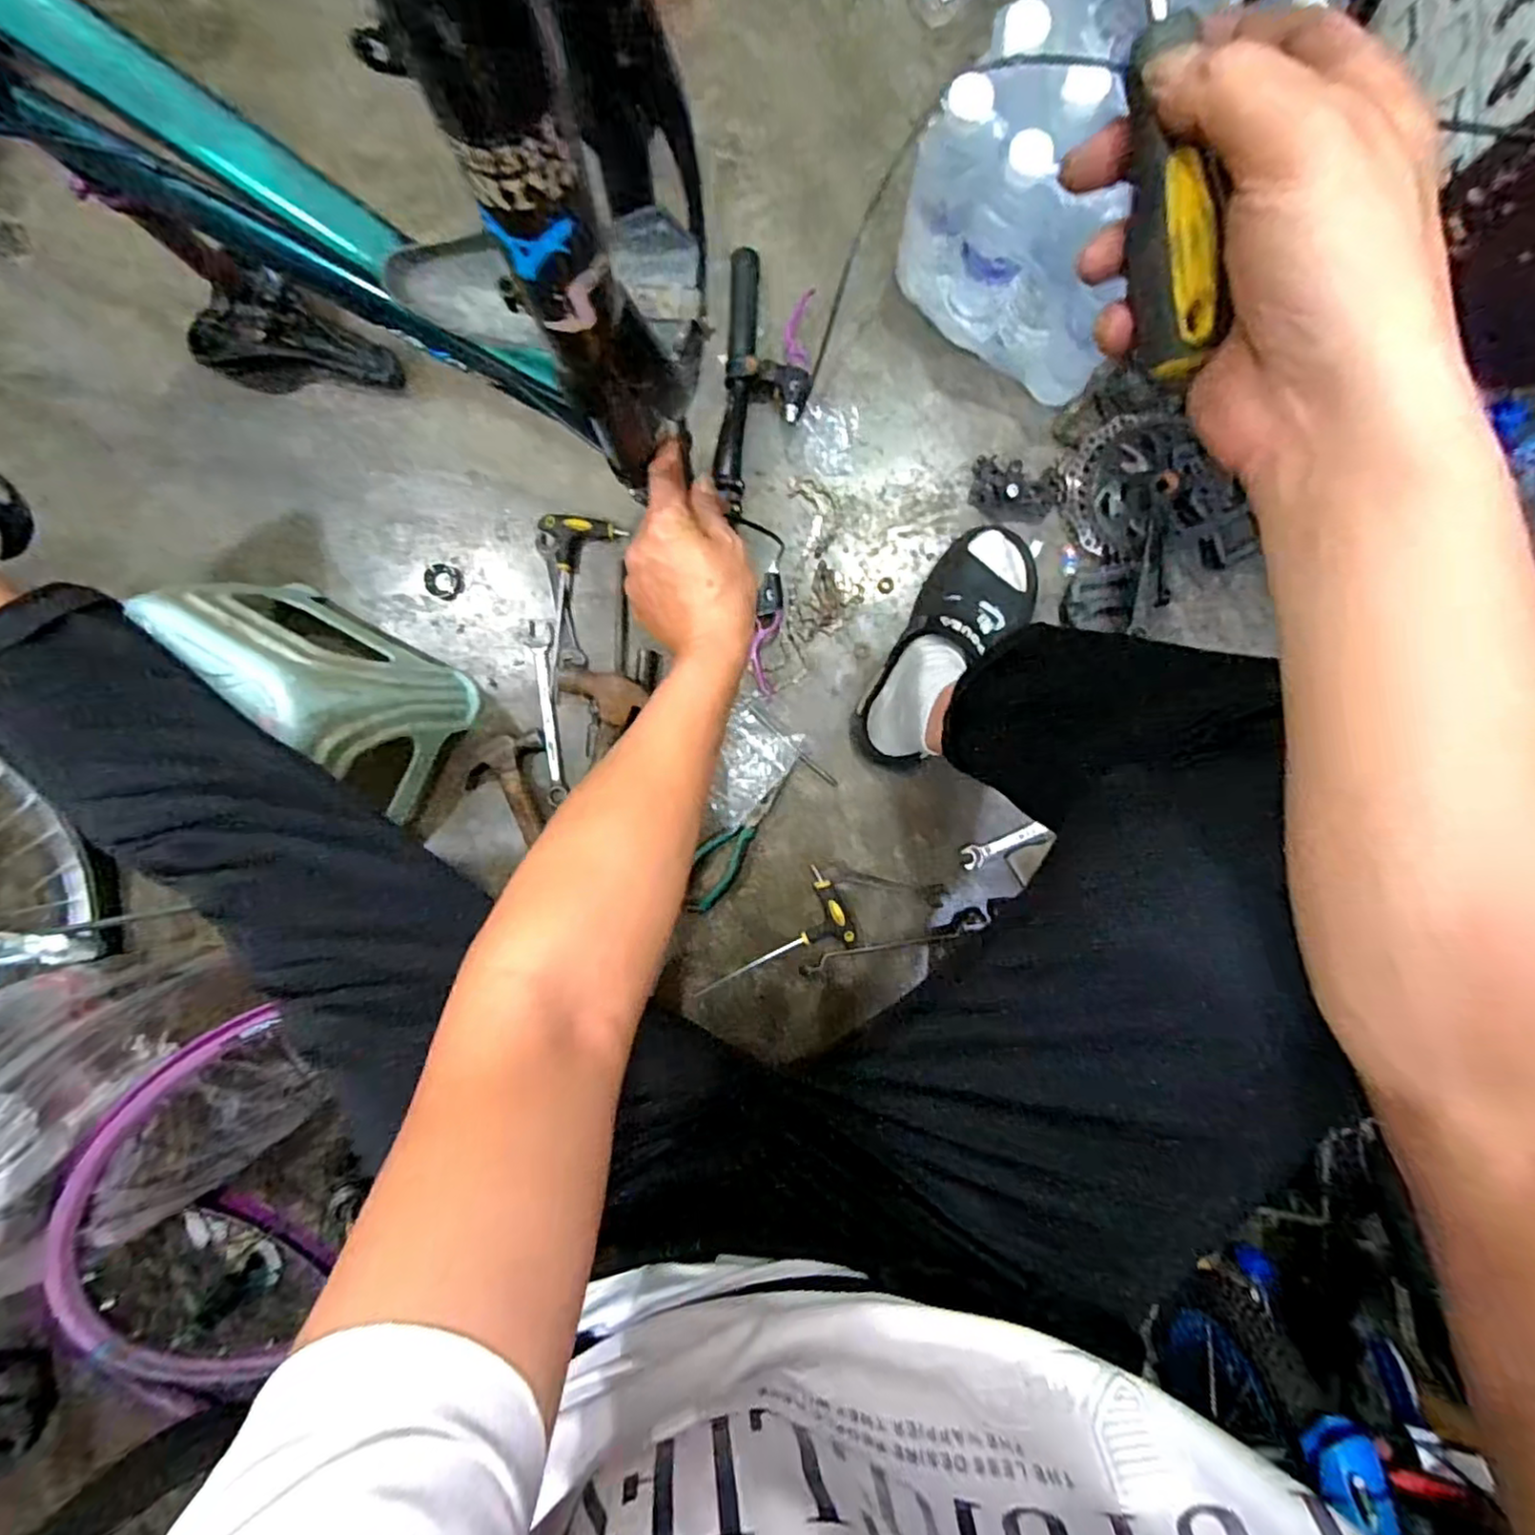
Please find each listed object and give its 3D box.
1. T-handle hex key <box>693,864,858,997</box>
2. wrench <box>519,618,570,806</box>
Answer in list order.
[{"bbox_3d":[-0.004,0.191,0.779,0.196,0.024,0.103,-18,92,5],"label":"T-handle hex key"},{"bbox_3d":[-0.256,-0.063,0.788,0.036,0.014,0.215,-9,93,5],"label":"wrench"}]

